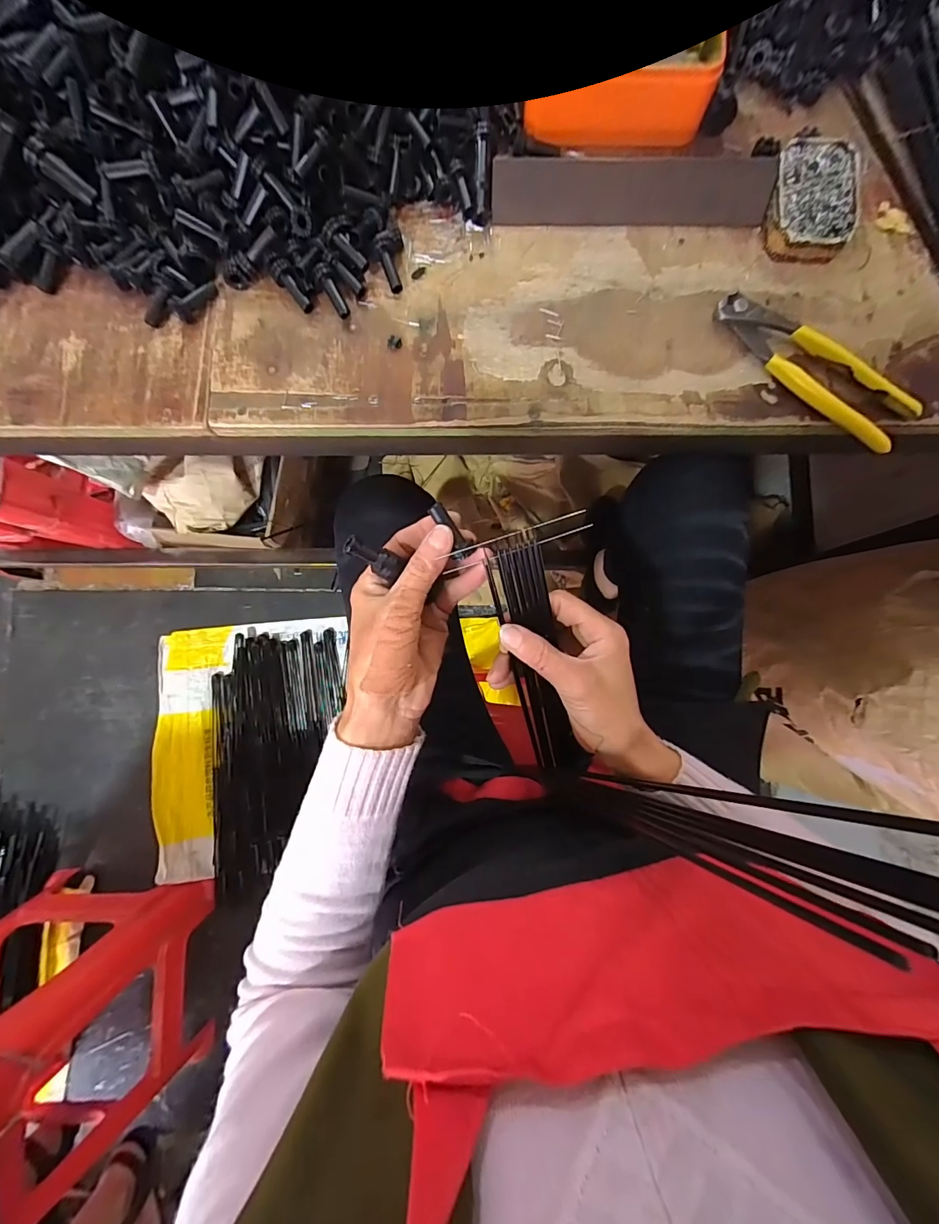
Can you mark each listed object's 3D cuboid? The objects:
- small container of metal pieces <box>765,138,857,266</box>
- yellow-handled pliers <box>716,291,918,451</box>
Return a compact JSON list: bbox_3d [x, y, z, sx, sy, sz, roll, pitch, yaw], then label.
[{"bbox_3d":[0.267,-0.321,0.349,0.060,0.021,0.089,5,84,1],"label":"small container of metal pieces"},{"bbox_3d":[0.261,-0.188,0.343,0.164,0.023,0.041,42,86,4],"label":"yellow-handled pliers"}]

